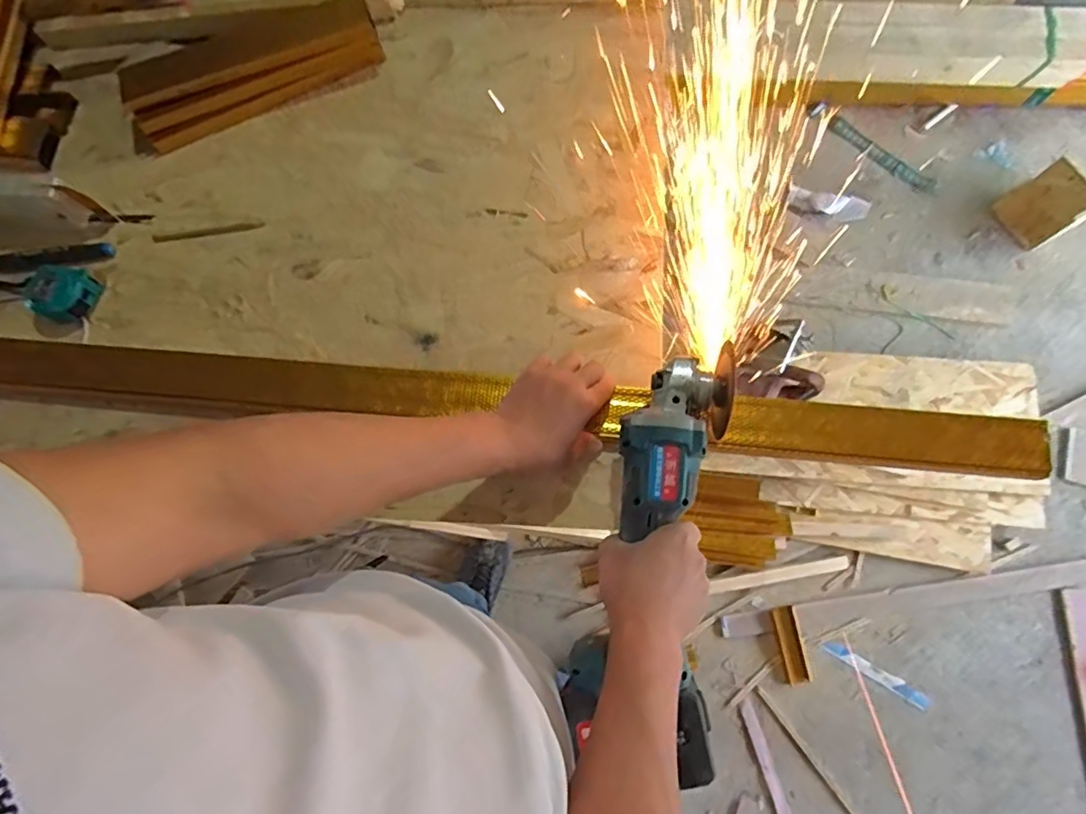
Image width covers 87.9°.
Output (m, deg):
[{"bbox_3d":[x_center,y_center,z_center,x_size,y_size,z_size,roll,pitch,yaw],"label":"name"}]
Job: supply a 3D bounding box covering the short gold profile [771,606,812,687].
[{"bbox_3d":[0.545,0.526,1.236,0.060,0.020,0.161,-10,77,-1],"label":"short gold profile"}]

